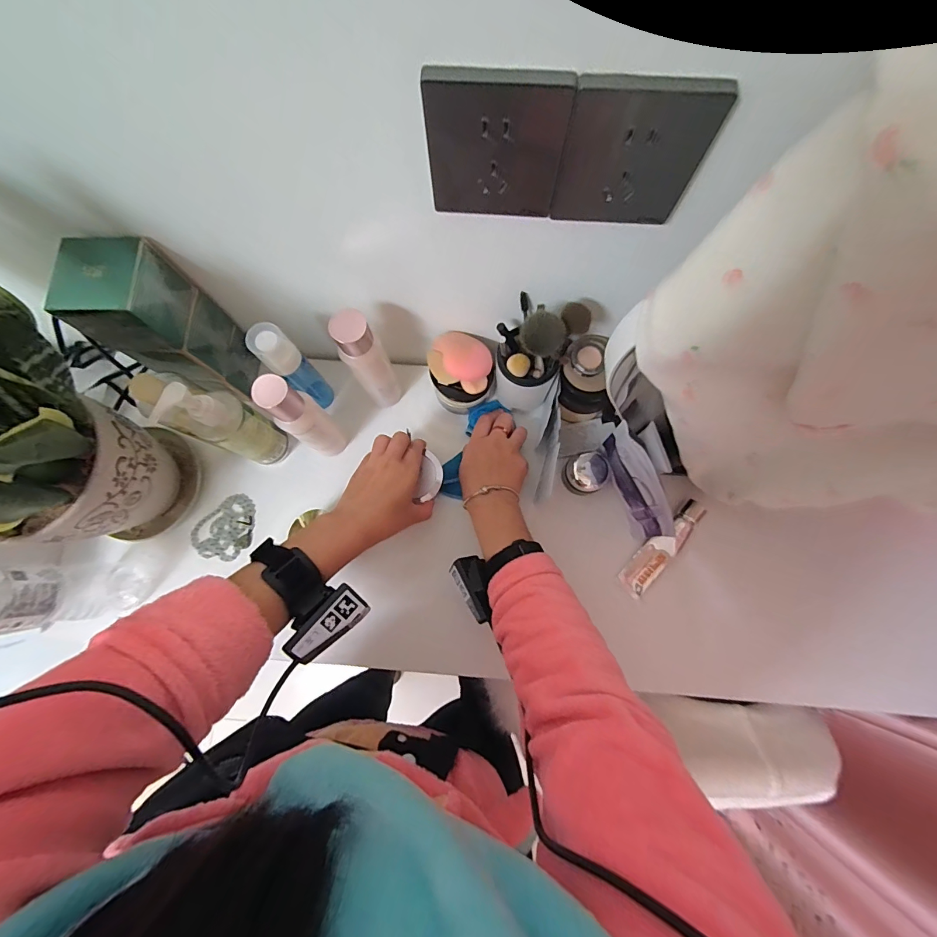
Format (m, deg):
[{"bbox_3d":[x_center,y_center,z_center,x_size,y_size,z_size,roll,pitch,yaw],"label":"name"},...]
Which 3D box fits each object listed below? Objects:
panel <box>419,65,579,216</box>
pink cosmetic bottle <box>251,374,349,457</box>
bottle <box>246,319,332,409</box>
[{"bbox_3d":[0.017,-0.202,0.263,0.084,0.088,0.008,5,78,3],"label":"panel"},{"bbox_3d":[-0.178,-0.051,0.458,0.033,0.169,0.041,37,81,9],"label":"pink cosmetic bottle"},{"bbox_3d":[-0.200,-0.114,0.483,0.039,0.153,0.038,0,78,2],"label":"bottle"}]

